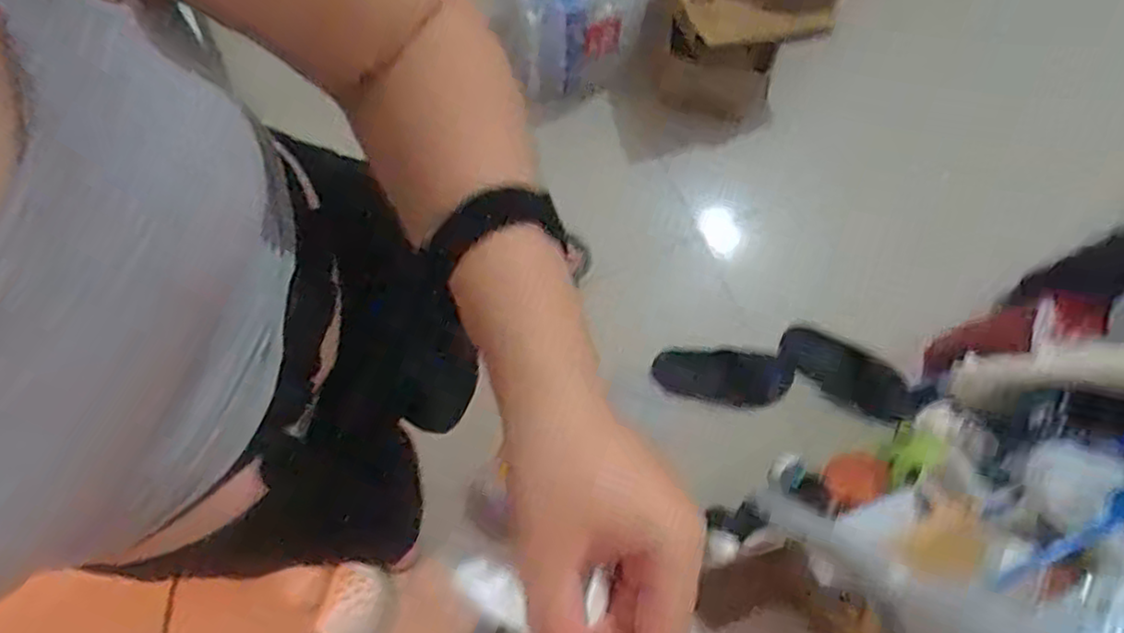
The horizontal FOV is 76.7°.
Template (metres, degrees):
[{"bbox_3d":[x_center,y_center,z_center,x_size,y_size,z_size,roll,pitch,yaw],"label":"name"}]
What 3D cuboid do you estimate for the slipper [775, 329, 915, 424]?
[{"bbox_3d":[0.576,0.122,1.448,0.275,0.057,0.107,33,79,20],"label":"slipper"}]

